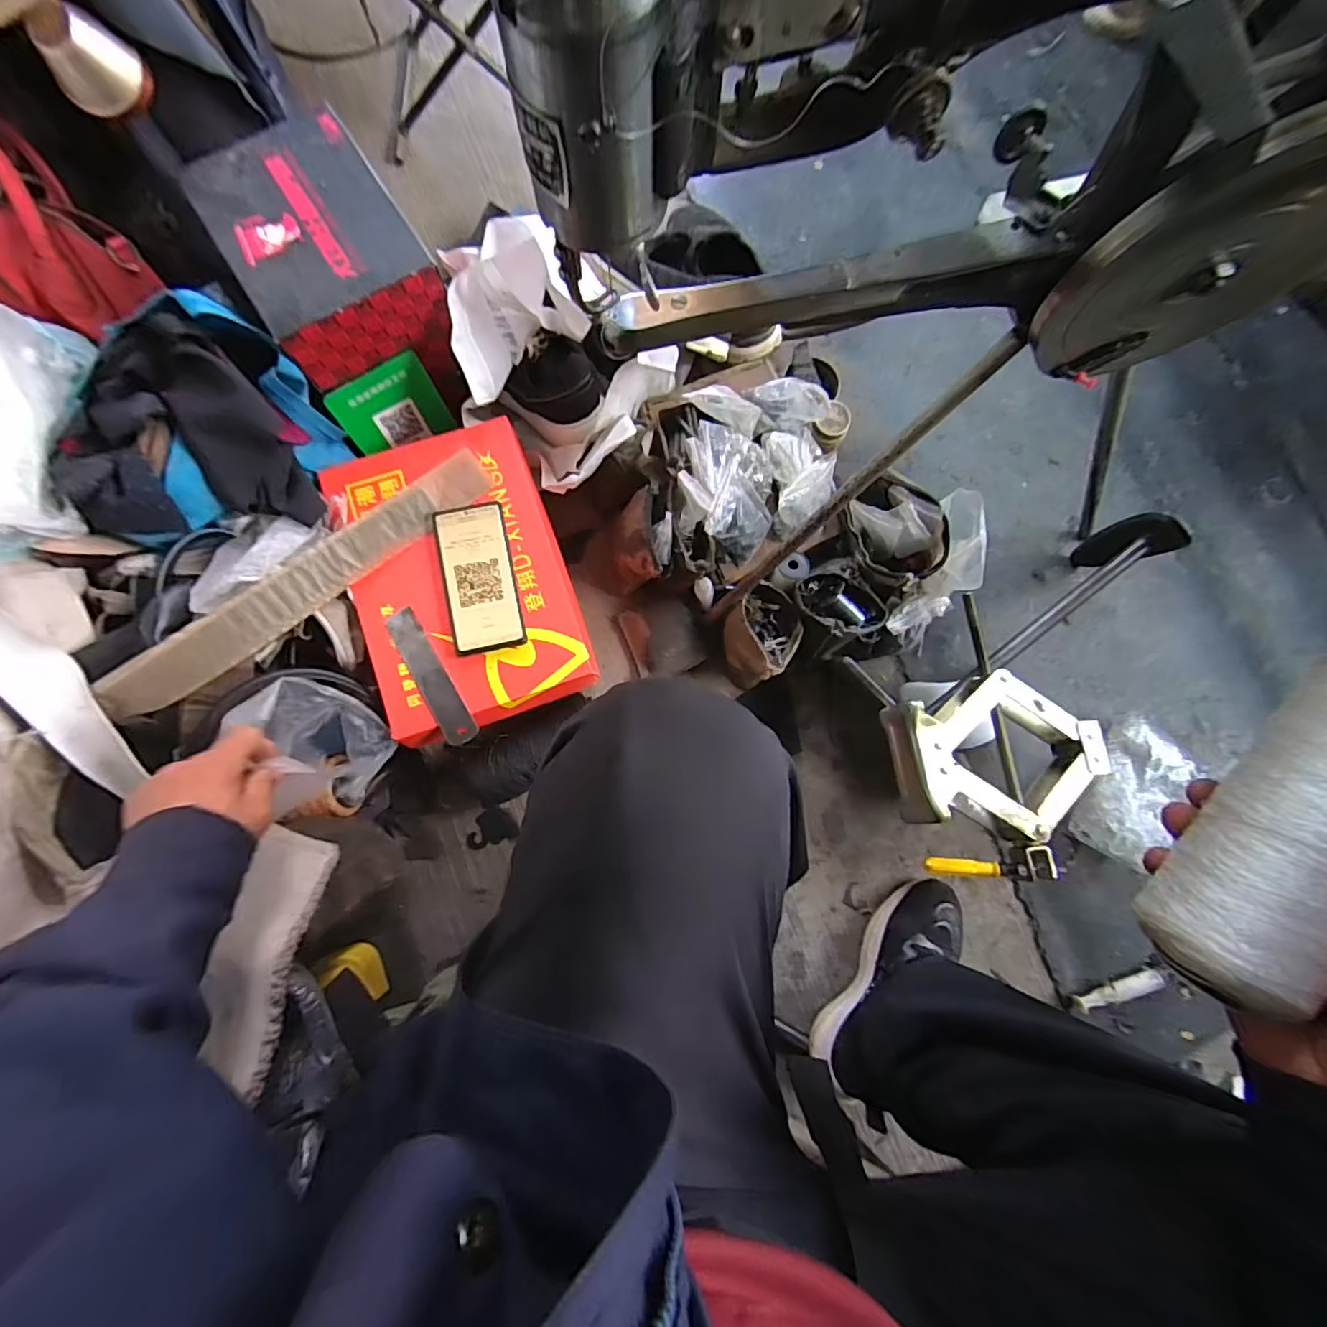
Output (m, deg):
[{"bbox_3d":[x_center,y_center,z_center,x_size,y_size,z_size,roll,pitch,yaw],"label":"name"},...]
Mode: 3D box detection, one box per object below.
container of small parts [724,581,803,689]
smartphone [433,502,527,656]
[{"bbox_3d":[0.119,-0.035,0.708,0.088,0.064,0.109,30,82,3],"label":"container of small parts"},{"bbox_3d":[-0.200,-0.095,0.623,0.075,0.011,0.161,-12,82,-3],"label":"smartphone"}]

